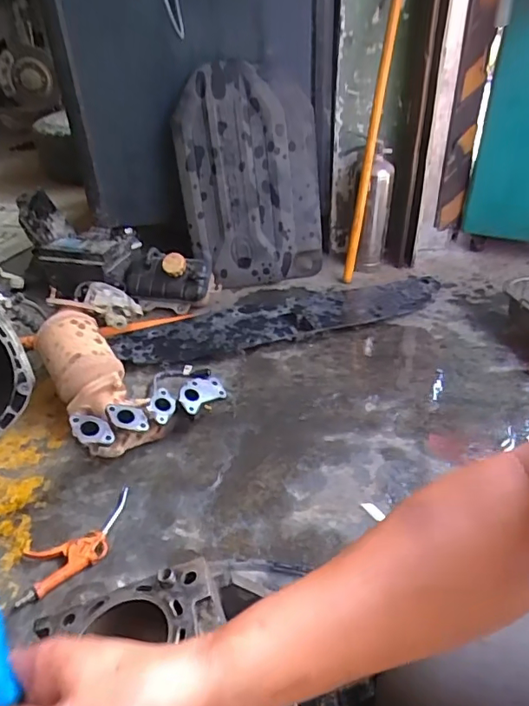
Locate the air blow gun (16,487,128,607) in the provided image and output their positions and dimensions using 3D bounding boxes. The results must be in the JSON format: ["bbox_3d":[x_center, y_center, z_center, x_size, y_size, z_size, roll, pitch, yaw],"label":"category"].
[{"bbox_3d":[-0.300,0.308,0.842,0.204,0.022,0.105,-23,40,-27],"label":"air blow gun"}]

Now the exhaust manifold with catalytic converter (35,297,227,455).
[{"bbox_3d":[-0.272,0.042,1.082,0.303,0.182,0.382,-21,38,-24],"label":"exhaust manifold with catalytic converter"}]

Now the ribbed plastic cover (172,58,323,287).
[{"bbox_3d":[-0.032,-0.469,1.454,0.395,0.544,0.138,-5,35,-4],"label":"ribbed plastic cover"}]

